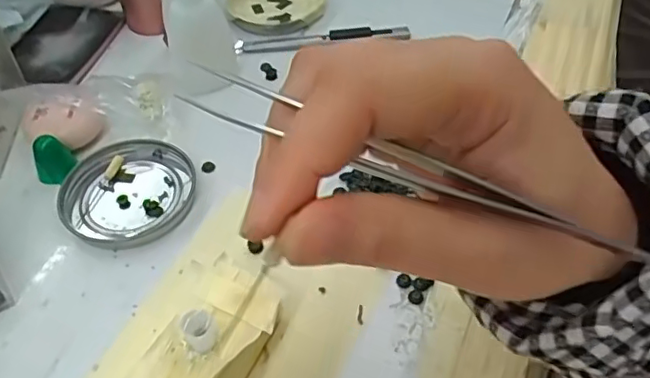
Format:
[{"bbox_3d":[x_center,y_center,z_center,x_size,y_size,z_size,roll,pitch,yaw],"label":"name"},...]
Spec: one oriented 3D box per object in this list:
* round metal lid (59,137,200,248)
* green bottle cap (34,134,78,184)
[{"bbox_3d":[-0.121,0.001,0.361,0.079,0.008,0.075,0,50,0],"label":"round metal lid"},{"bbox_3d":[-0.169,-0.019,0.368,0.016,0.025,0.021,21,53,17],"label":"green bottle cap"}]

